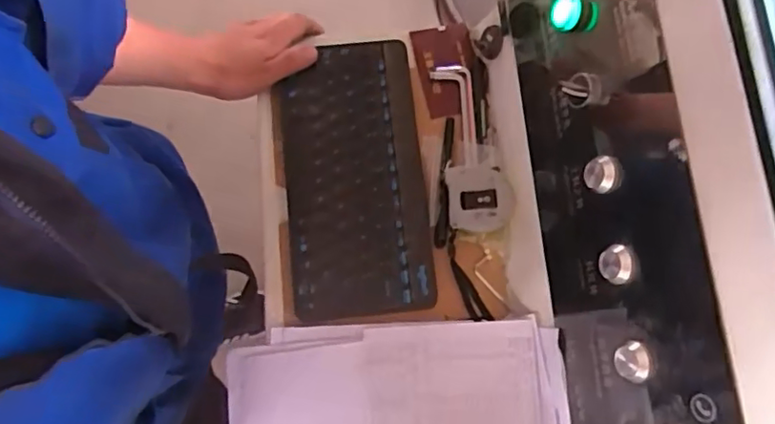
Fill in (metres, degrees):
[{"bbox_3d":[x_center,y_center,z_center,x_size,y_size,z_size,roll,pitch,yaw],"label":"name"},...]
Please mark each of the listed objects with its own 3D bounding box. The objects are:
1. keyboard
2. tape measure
[{"bbox_3d":[-0.033,-0.036,0.611,0.138,0.031,0.275,-7,77,0],"label":"keyboard"},{"bbox_3d":[0.091,-0.011,0.598,0.065,0.039,0.067,0,78,0],"label":"tape measure"}]

